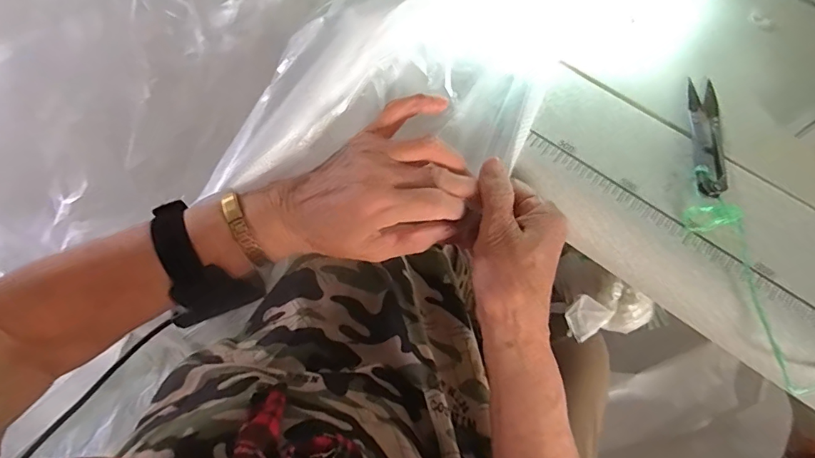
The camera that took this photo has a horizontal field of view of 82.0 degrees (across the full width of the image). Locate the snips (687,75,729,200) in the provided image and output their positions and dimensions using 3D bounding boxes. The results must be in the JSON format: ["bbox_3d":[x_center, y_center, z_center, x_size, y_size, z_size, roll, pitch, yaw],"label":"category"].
[{"bbox_3d":[0.212,-0.066,0.332,0.019,0.013,0.094,9,69,3],"label":"snips"}]

